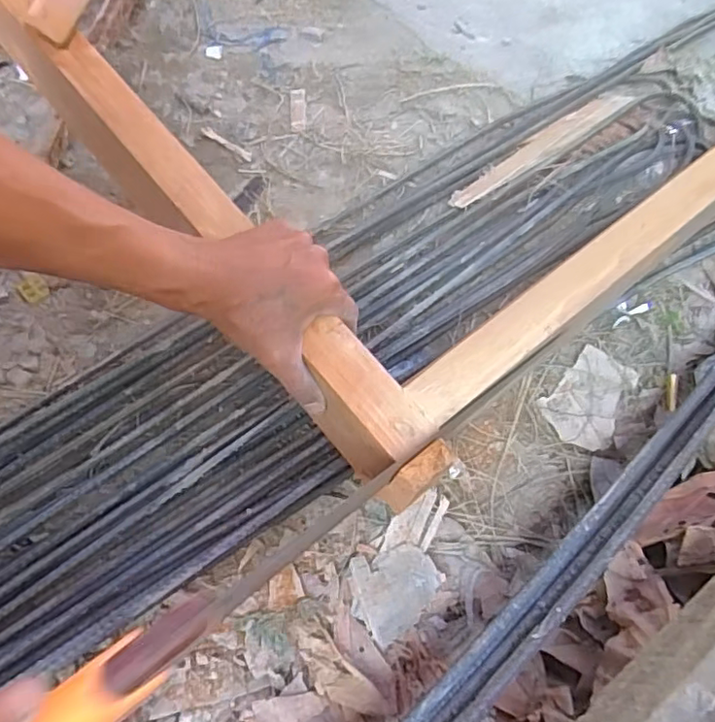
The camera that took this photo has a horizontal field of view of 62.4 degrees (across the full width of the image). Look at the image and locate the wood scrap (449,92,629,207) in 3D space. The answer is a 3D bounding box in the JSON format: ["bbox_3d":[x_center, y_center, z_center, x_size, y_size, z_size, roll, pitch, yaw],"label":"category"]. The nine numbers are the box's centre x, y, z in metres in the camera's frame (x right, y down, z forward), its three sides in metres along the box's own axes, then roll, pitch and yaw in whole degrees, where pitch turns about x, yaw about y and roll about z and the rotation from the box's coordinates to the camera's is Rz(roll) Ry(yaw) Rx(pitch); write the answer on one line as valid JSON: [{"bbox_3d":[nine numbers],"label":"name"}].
[{"bbox_3d":[0.232,-0.265,0.739,0.288,0.010,0.048,-36,52,-15],"label":"wood scrap"}]

